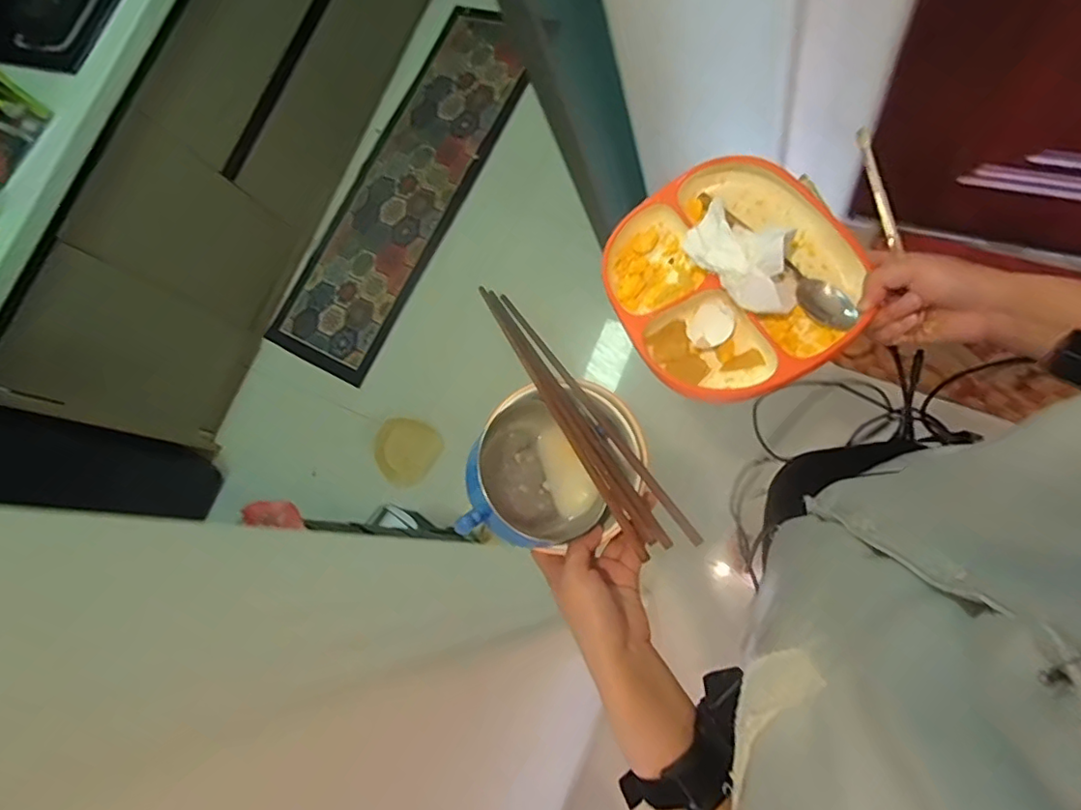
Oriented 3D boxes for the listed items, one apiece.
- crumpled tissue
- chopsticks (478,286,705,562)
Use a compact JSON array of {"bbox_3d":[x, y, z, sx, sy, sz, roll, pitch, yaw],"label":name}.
[{"bbox_3d":[0.164,-0.123,0.457,0.053,0.052,0.111,-33,75,-9],"label":"crumpled tissue"},{"bbox_3d":[0.028,0.006,0.442,0.038,0.015,0.249,-33,78,-9],"label":"chopsticks"}]

